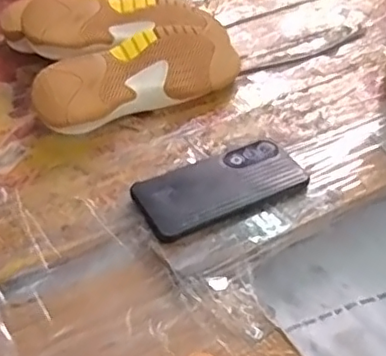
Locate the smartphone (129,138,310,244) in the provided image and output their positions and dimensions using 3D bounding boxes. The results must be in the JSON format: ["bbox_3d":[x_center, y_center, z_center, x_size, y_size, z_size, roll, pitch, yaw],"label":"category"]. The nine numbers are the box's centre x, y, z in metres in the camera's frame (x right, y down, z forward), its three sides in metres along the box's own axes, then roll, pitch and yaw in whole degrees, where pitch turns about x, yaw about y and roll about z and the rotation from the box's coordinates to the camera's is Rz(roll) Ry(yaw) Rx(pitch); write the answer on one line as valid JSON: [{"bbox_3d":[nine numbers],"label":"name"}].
[{"bbox_3d":[0.026,0.007,0.598,0.164,0.012,0.076,-21,52,-21],"label":"smartphone"}]

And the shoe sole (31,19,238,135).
[{"bbox_3d":[-0.059,-0.126,0.712,0.268,0.052,0.100,-20,49,-22],"label":"shoe sole"}]

